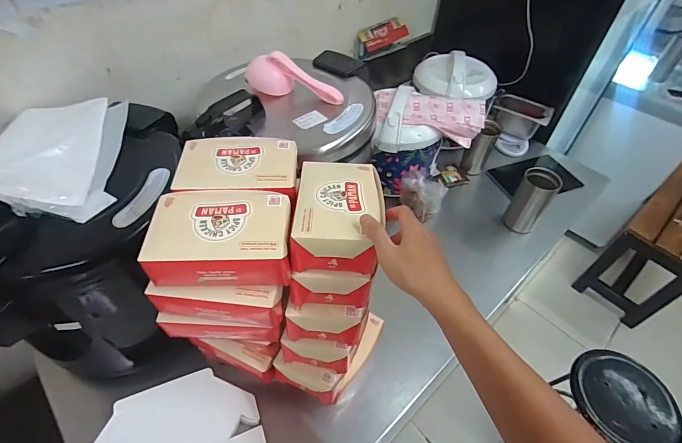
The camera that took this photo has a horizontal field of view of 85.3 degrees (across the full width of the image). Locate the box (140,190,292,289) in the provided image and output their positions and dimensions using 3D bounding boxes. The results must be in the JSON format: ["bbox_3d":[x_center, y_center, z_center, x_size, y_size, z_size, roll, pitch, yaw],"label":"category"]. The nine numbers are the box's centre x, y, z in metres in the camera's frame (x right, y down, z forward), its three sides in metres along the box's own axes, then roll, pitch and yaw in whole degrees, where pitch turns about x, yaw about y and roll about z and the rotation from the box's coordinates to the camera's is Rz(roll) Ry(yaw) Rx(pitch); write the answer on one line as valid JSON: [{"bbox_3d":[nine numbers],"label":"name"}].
[{"bbox_3d":[-0.158,0.021,0.495,0.178,0.055,0.129,-3,49,-5],"label":"box"}]

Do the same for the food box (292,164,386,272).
[{"bbox_3d":[-0.001,-0.016,0.535,0.121,0.060,0.175,3,49,0],"label":"food box"}]

